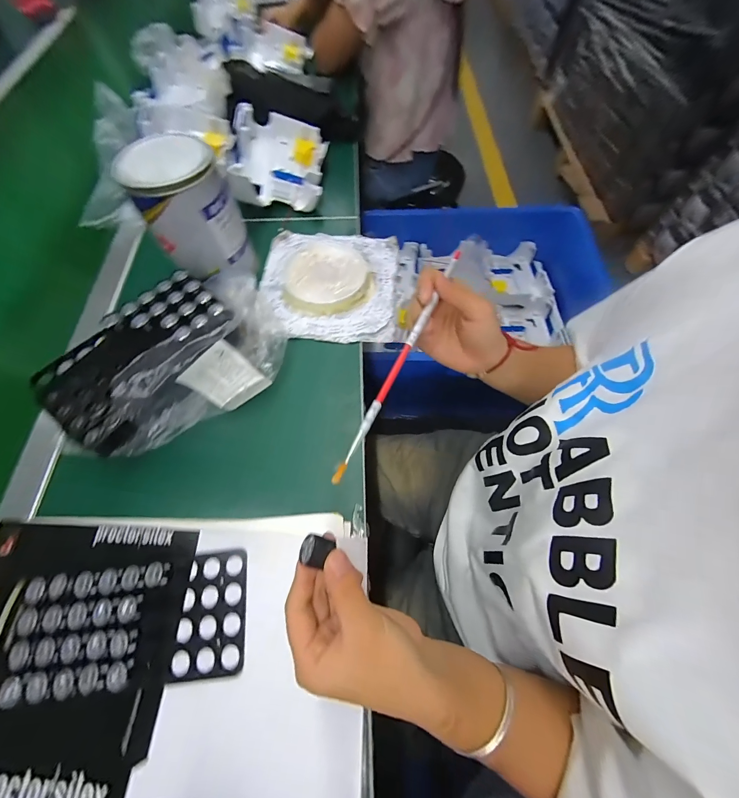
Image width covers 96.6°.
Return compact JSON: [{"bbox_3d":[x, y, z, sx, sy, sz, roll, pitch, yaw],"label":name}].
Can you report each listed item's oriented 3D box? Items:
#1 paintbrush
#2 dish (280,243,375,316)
[{"bbox_3d":[0.031,-0.042,0.256,0.006,0.005,0.236,24,63,10],"label":"paintbrush"},{"bbox_3d":[-0.057,-0.175,0.470,0.124,0.015,0.122,0,65,0],"label":"dish"}]

